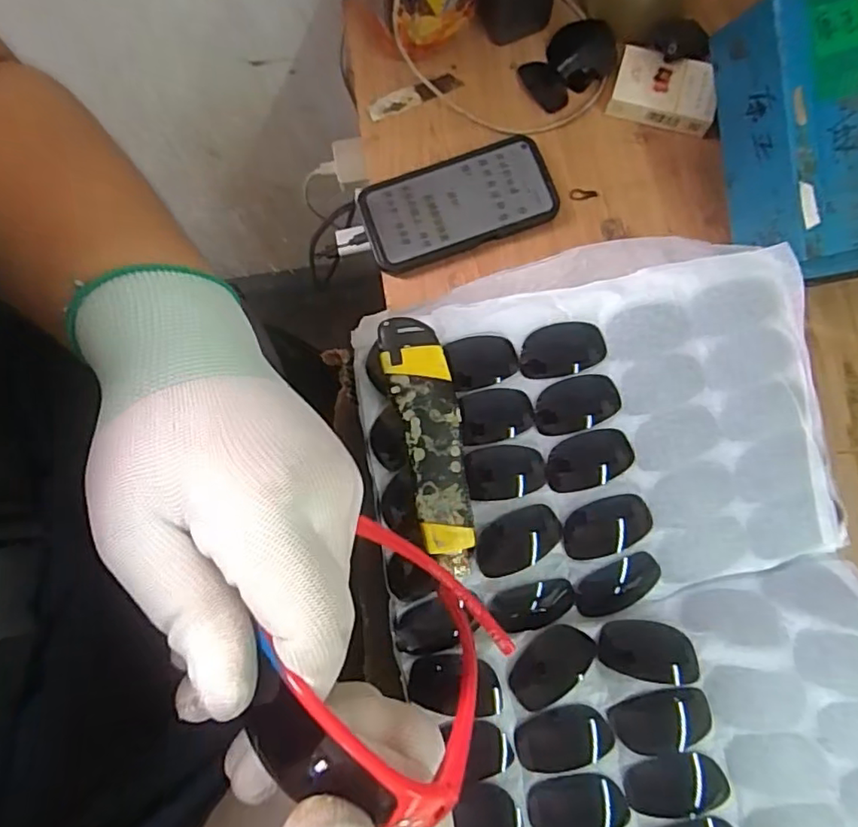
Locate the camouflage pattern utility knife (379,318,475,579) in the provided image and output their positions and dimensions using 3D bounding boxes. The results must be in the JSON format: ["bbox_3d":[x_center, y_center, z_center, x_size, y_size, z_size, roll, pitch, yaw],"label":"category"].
[{"bbox_3d":[0.003,0.018,0.355,0.037,0.026,0.152,-14,80,-1],"label":"camouflage pattern utility knife"}]

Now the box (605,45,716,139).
[{"bbox_3d":[0.208,-0.284,0.518,0.089,0.026,0.055,13,80,4],"label":"box"}]

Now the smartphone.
[{"bbox_3d":[0.026,-0.182,0.510,0.164,0.017,0.082,-19,80,-2],"label":"smartphone"}]

